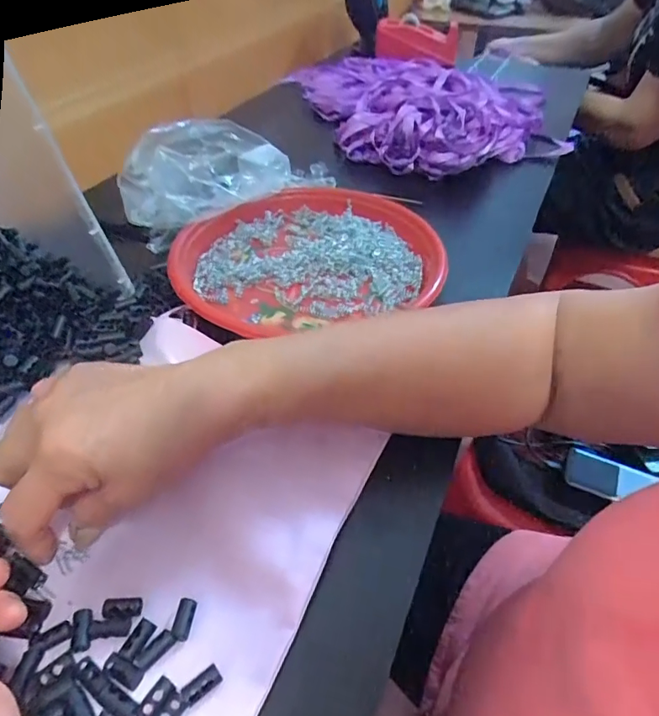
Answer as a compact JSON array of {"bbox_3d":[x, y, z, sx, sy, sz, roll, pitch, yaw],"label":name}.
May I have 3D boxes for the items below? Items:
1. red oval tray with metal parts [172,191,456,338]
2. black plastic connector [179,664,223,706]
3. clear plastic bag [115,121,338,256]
[{"bbox_3d":[-0.023,-0.109,0.455,0.240,0.024,0.204,-17,49,-15],"label":"red oval tray with metal parts"},{"bbox_3d":[-0.060,0.154,0.229,0.017,0.005,0.009,-35,55,-28],"label":"black plastic connector"},{"bbox_3d":[-0.113,-0.198,0.501,0.201,0.081,0.096,-33,54,-27],"label":"clear plastic bag"}]

